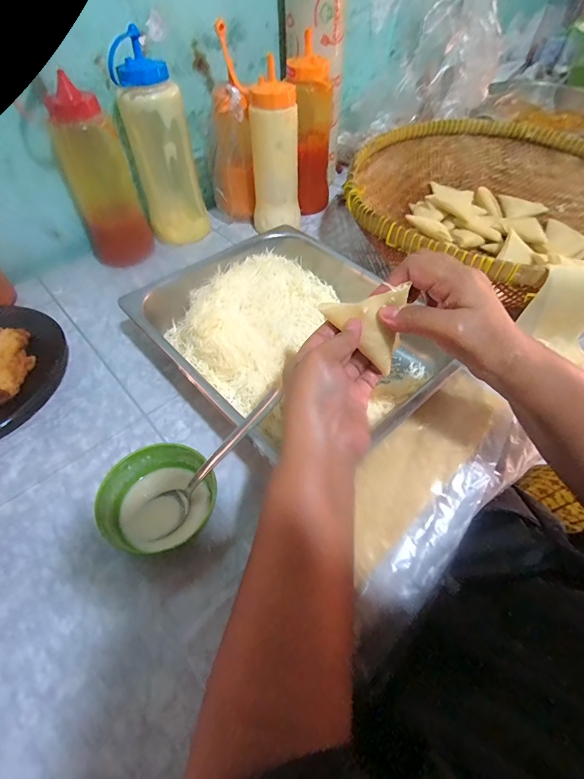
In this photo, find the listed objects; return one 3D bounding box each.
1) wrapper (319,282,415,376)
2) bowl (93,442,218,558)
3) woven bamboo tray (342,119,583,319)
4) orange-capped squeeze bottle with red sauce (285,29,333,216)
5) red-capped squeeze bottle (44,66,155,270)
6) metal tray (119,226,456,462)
[{"bbox_3d":[0.065,-0.059,0.304,0.076,0.061,0.013,43,33,2],"label":"wrapper"},{"bbox_3d":[-0.112,0.095,0.334,0.089,0.040,0.083,0,51,0],"label":"bowl"},{"bbox_3d":[0.299,-0.260,0.576,0.440,0.099,0.423,-19,54,-15],"label":"woven bamboo tray"},{"bbox_3d":[0.027,-0.398,0.620,0.070,0.209,0.051,-36,60,-26],"label":"orange-capped squeeze bottle with red sauce"},{"bbox_3d":[-0.253,-0.275,0.526,0.084,0.202,0.066,-20,54,-16],"label":"red-capped squeeze bottle"},{"bbox_3d":[-0.011,-0.063,0.446,0.242,0.061,0.304,-36,60,-26],"label":"metal tray"}]

